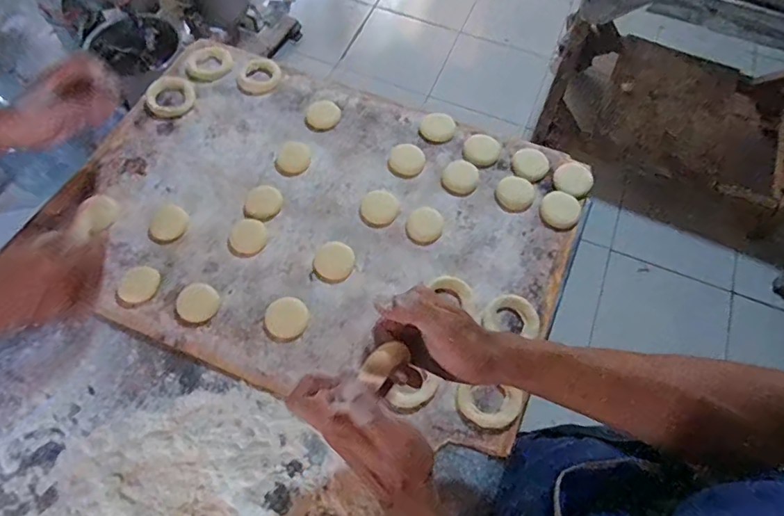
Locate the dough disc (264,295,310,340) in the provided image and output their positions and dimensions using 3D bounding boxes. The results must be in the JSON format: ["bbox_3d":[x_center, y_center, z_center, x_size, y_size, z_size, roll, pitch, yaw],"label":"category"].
[{"bbox_3d":[-0.117,0.066,0.549,0.045,0.007,0.046,0,65,0],"label":"dough disc"}]

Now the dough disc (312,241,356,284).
[{"bbox_3d":[-0.069,0.005,0.583,0.047,0.006,0.052,5,65,2],"label":"dough disc"}]

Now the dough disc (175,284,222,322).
[{"bbox_3d":[-0.217,0.050,0.554,0.045,0.008,0.043,0,65,0],"label":"dough disc"}]

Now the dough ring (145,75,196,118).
[{"bbox_3d":[-0.310,-0.228,0.690,0.066,0.010,0.072,0,65,0],"label":"dough ring"}]

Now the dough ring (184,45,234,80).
[{"bbox_3d":[-0.264,-0.282,0.712,0.068,0.010,0.061,-40,71,-17],"label":"dough ring"}]

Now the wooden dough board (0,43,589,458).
[{"bbox_3d":[-0.094,-0.062,0.610,0.593,0.014,0.418,21,67,9],"label":"wooden dough board"}]

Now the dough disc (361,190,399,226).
[{"bbox_3d":[-0.014,-0.064,0.613,0.044,0.004,0.049,-34,70,-15],"label":"dough disc"}]

